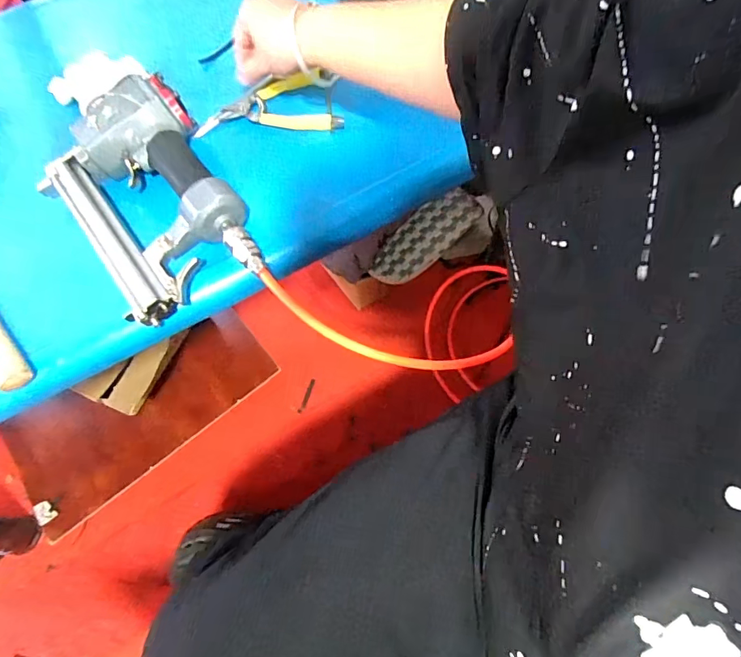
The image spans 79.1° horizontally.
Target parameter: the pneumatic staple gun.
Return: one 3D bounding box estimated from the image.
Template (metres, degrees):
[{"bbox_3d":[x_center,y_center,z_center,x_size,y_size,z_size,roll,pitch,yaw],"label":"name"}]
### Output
[{"bbox_3d":[-0.226,-0.145,0.439,0.143,0.064,0.286,-30,69,-11],"label":"pneumatic staple gun"}]

